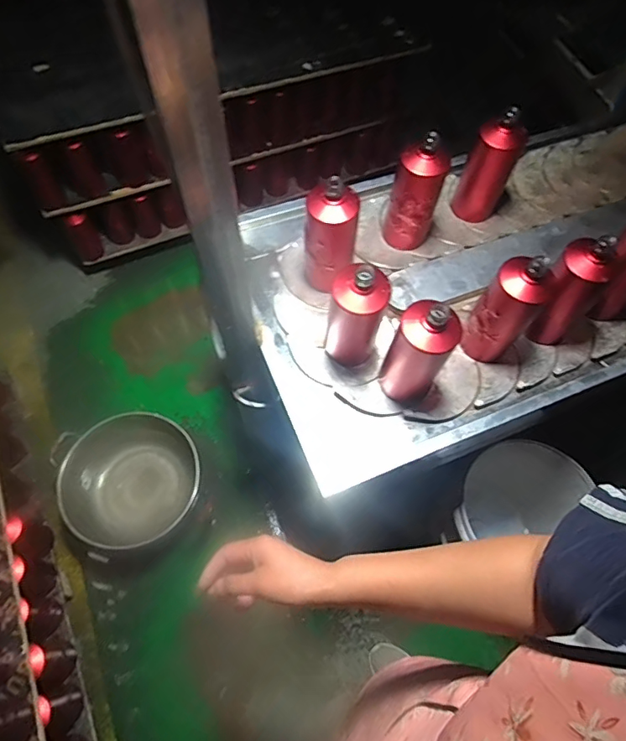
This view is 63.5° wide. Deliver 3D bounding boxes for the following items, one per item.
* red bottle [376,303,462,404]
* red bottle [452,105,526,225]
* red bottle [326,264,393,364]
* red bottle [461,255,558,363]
[{"bbox_3d":[0.150,-0.029,0.720,0.076,0.177,0.071,22,61,8],"label":"red bottle"},{"bbox_3d":[0.324,-0.377,0.927,0.085,0.210,0.078,26,61,10],"label":"red bottle"},{"bbox_3d":[0.064,-0.083,0.744,0.075,0.188,0.074,12,60,2],"label":"red bottle"},{"bbox_3d":[0.293,-0.092,0.768,0.077,0.184,0.074,2,60,-3],"label":"red bottle"}]

